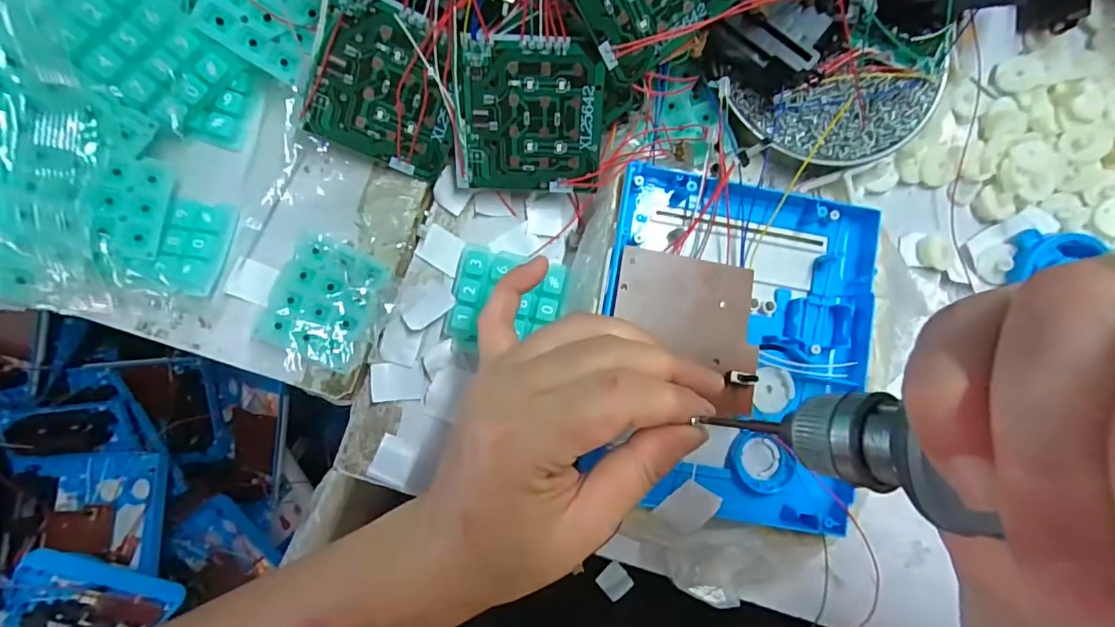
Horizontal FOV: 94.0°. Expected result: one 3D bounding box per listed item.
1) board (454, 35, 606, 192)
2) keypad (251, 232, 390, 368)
[{"bbox_3d":[-0.014,-0.096,0.257,0.072,0.004,0.071,2,122,1],"label":"board"},{"bbox_3d":[-0.119,-0.006,0.265,0.050,0.013,0.059,23,85,-2],"label":"keypad"}]

